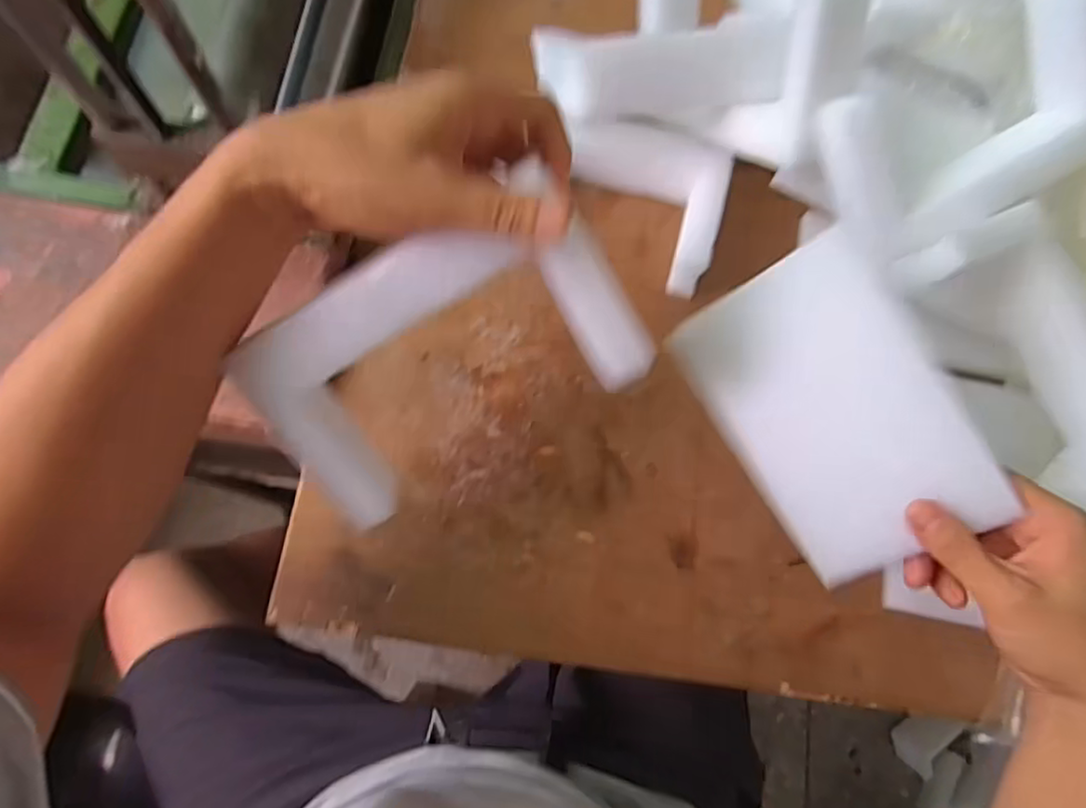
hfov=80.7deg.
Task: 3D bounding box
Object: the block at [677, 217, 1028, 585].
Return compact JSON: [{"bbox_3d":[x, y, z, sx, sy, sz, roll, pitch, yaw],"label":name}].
[{"bbox_3d":[0.161,0.005,0.353,0.112,0.009,0.170,-33,87,23],"label":"block"}]

